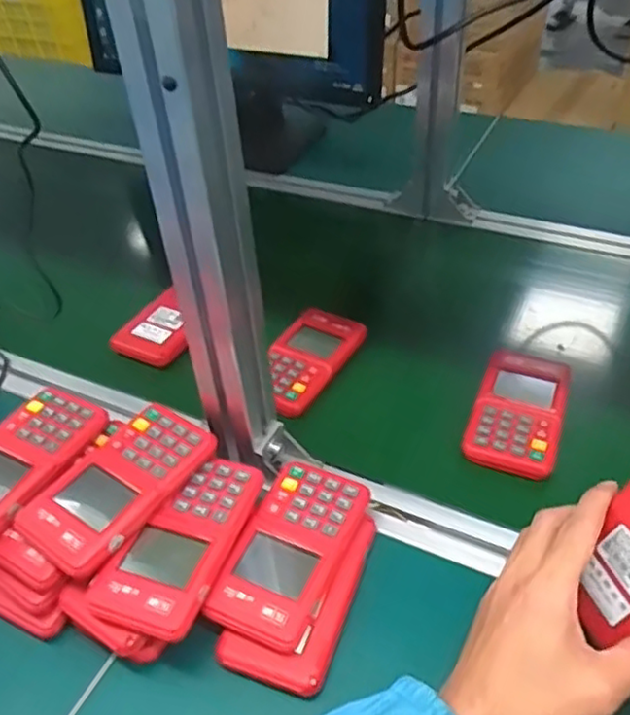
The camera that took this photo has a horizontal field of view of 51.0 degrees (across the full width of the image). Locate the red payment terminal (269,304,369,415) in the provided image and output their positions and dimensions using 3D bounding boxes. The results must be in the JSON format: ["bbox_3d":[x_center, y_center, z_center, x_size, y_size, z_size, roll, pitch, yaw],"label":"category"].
[{"bbox_3d":[-0.008,-0.002,0.623,0.070,0.017,0.132,23,50,28],"label":"red payment terminal"}]

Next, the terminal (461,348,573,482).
[{"bbox_3d":[0.173,0.043,0.556,0.069,0.018,0.125,13,46,20],"label":"terminal"}]

